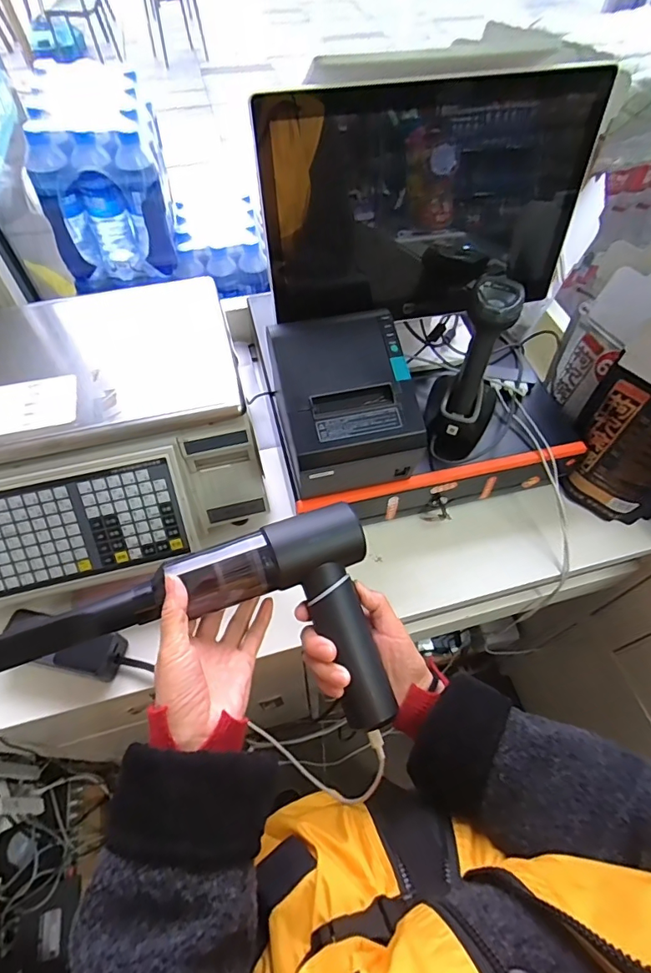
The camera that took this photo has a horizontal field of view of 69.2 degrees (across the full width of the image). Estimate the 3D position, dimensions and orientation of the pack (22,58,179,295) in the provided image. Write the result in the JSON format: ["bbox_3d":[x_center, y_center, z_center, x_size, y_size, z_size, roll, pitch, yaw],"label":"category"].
[{"bbox_3d":[-0.365,-0.508,0.790,0.188,0.249,0.188,-9,59,-6],"label":"pack"}]

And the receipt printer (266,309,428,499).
[{"bbox_3d":[0.020,-0.099,0.574,0.154,0.131,0.187,-15,60,-10],"label":"receipt printer"}]

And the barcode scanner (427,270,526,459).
[{"bbox_3d":[0.194,-0.154,0.622,0.084,0.224,0.099,19,30,11],"label":"barcode scanner"}]

